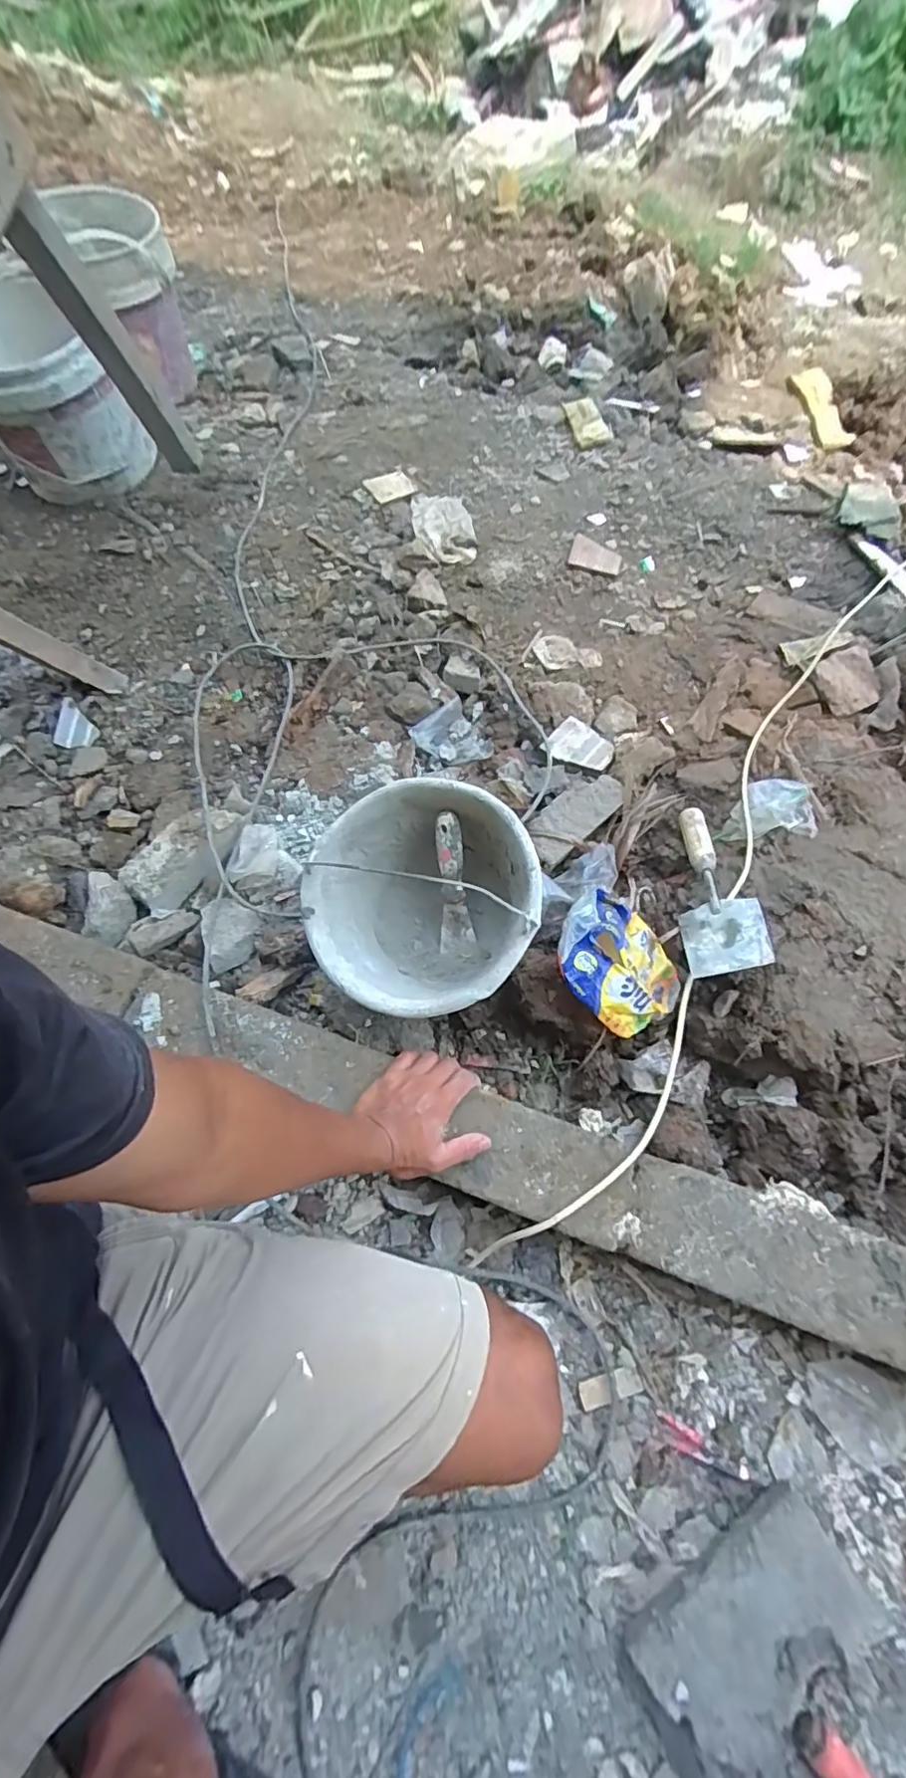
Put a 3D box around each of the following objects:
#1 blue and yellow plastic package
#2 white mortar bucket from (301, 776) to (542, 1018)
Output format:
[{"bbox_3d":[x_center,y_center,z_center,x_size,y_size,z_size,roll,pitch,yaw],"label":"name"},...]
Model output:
[{"bbox_3d":[0.208,0.096,0.720,0.194,0.047,0.149,52,53,-11],"label":"blue and yellow plastic package"},{"bbox_3d":[-0.024,0.018,0.713,0.269,0.163,0.269,-3,75,13],"label":"white mortar bucket"}]

